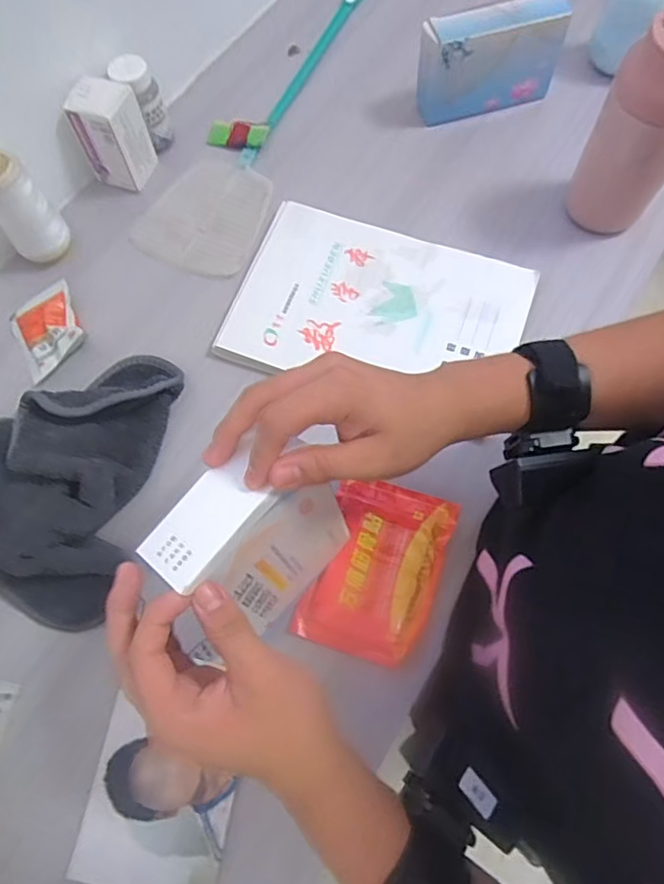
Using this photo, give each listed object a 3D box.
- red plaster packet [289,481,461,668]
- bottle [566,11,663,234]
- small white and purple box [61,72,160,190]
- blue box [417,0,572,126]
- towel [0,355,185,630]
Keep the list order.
[{"bbox_3d":[0.036,0.099,0.441,0.094,0.008,0.132,17,77,11],"label":"red plaster packet"},{"bbox_3d":[0.263,-0.260,0.477,0.078,0.161,0.072,21,71,9],"label":"bottle"},{"bbox_3d":[-0.216,-0.305,0.558,0.054,0.094,0.051,11,70,5],"label":"small white and purple box"},{"bbox_3d":[0.160,-0.389,0.573,0.150,0.093,0.043,-15,69,-5],"label":"blue box"},{"bbox_3d":[-0.236,0.017,0.457,0.181,0.039,0.235,11,70,5],"label":"towel"}]

